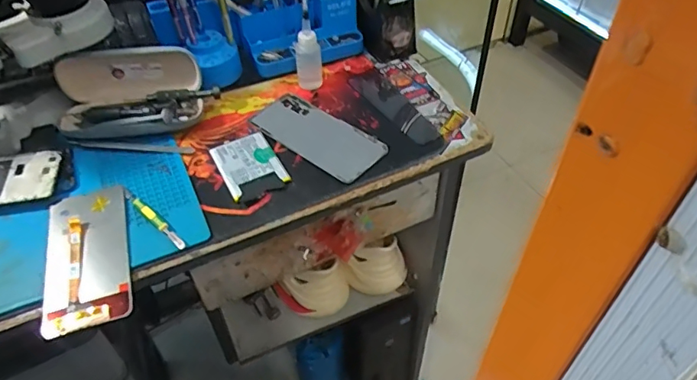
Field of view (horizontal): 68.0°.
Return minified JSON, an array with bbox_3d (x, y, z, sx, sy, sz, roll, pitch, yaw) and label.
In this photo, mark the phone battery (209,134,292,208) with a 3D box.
[{"bbox_3d":[-0.105,-0.026,0.550,0.061,0.005,0.092,-23,50,-18],"label":"phone battery"}]

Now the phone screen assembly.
[{"bbox_3d":[-0.241,0.059,0.474,0.074,0.011,0.152,-14,48,-14],"label":"phone screen assembly"}]

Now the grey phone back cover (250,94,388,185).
[{"bbox_3d":[-0.037,-0.063,0.588,0.161,0.005,0.071,31,58,29],"label":"grey phone back cover"}]

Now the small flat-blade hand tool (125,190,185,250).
[{"bbox_3d":[-0.188,0.026,0.498,0.097,0.012,0.010,35,57,29],"label":"small flat-blade hand tool"}]

